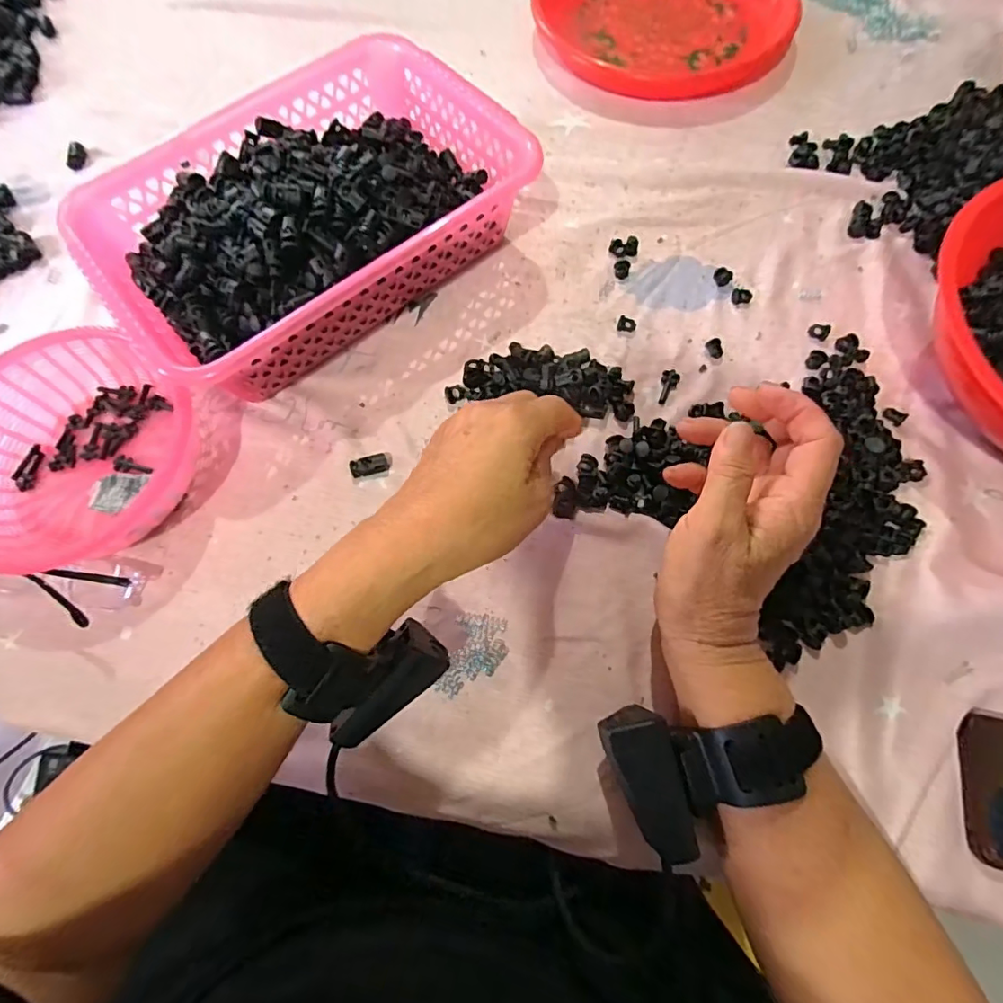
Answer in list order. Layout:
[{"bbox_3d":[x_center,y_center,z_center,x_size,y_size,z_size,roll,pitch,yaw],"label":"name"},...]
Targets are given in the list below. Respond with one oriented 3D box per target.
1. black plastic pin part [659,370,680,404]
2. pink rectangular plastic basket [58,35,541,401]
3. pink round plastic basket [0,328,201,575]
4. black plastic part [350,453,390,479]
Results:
[{"bbox_3d":[0.123,-0.086,0.384,0.013,0.005,0.030,26,73,11],"label":"black plastic pin part"},{"bbox_3d":[-0.146,-0.220,0.403,0.299,0.079,0.209,-40,73,-12],"label":"pink rectangular plastic basket"},{"bbox_3d":[-0.290,-0.031,0.353,0.165,0.050,0.150,-1,70,2],"label":"pink round plastic basket"},{"bbox_3d":[-0.092,-0.024,0.362,0.026,0.009,0.013,-14,70,-3],"label":"black plastic part"}]

